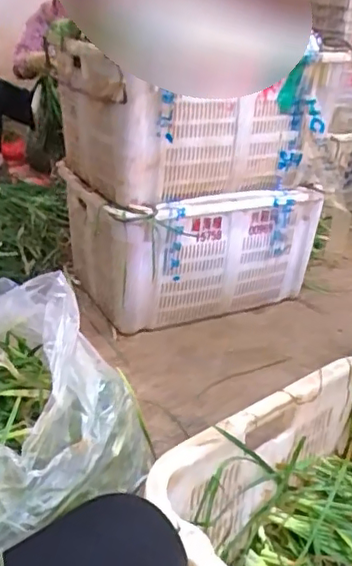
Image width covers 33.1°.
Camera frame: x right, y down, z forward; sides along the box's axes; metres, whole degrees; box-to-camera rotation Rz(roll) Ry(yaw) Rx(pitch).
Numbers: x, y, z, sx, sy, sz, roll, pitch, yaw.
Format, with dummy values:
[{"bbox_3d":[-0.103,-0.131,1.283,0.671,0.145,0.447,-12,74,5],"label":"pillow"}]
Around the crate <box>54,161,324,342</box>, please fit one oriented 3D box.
[{"bbox_3d":[0.040,-0.123,1.681,0.599,0.362,0.364,-13,32,-30],"label":"crate"}]

